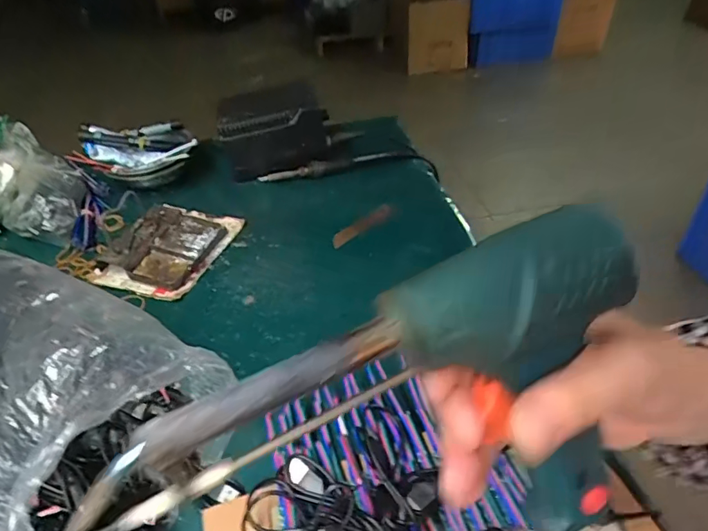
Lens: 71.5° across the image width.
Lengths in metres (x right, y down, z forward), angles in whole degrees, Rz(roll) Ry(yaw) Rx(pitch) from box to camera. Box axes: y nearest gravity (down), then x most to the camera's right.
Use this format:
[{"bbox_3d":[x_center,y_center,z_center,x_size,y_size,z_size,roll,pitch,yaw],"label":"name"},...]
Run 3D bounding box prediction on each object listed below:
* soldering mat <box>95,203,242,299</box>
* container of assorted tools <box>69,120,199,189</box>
[{"bbox_3d":[-0.214,-0.027,0.575,0.108,0.031,0.145,12,42,17],"label":"soldering mat"},{"bbox_3d":[-0.293,-0.149,0.676,0.150,0.071,0.094,-17,40,-18],"label":"container of assorted tools"}]

